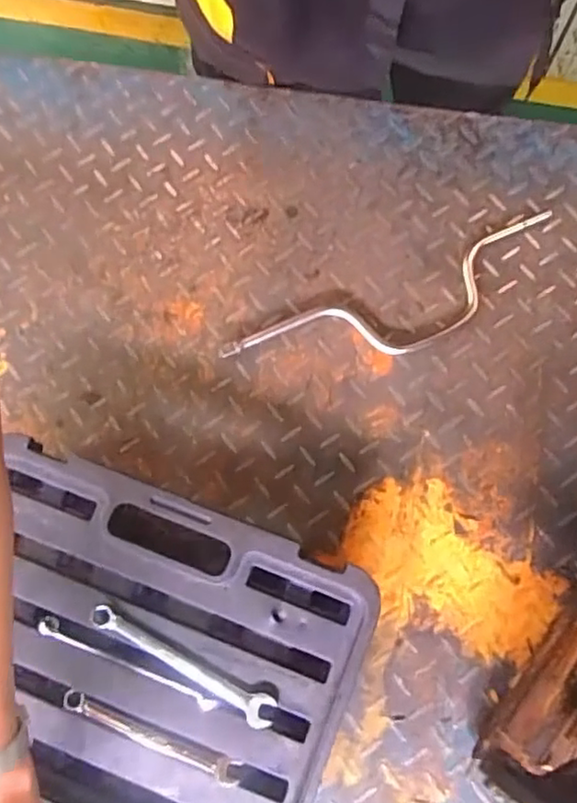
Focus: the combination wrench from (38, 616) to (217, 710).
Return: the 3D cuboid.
[{"bbox_3d":[-0.141,0.231,0.532,0.168,0.017,0.013,24,78,6],"label":"combination wrench"}]

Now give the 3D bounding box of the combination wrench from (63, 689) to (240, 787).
[{"bbox_3d":[-0.120,0.290,0.527,0.162,0.008,0.019,22,78,5],"label":"combination wrench"}]

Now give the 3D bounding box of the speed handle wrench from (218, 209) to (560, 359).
[{"bbox_3d":[0.119,-0.096,0.638,0.379,0.017,0.084,-23,78,-5],"label":"speed handle wrench"}]

